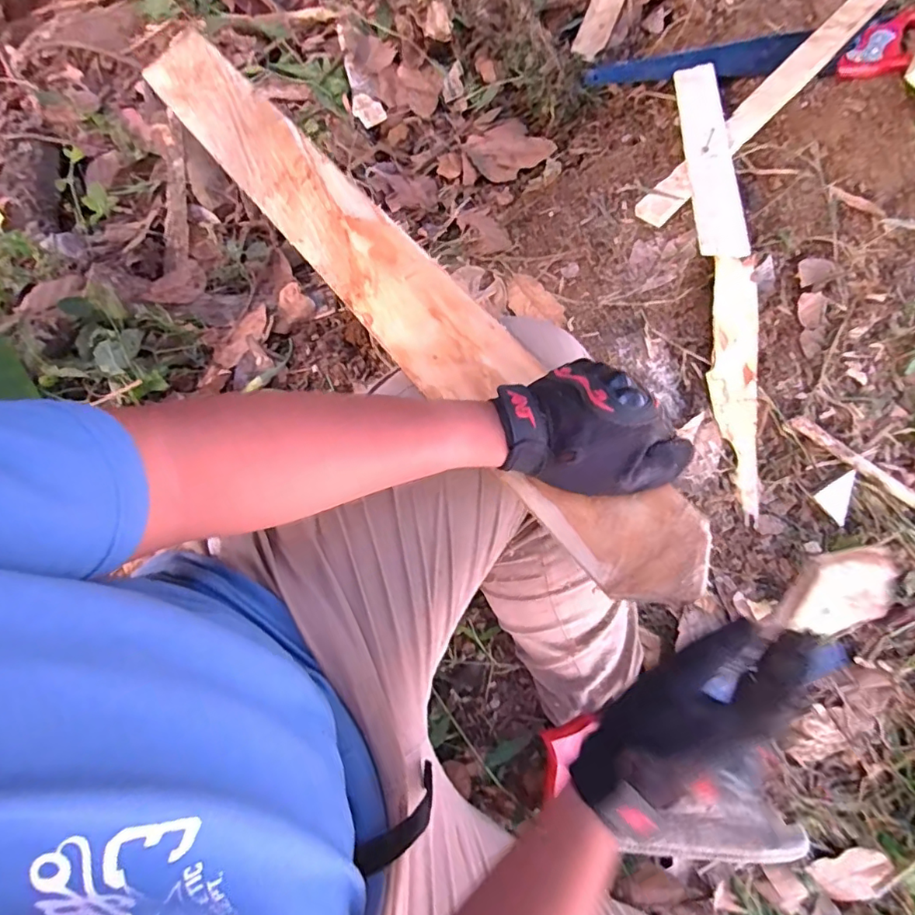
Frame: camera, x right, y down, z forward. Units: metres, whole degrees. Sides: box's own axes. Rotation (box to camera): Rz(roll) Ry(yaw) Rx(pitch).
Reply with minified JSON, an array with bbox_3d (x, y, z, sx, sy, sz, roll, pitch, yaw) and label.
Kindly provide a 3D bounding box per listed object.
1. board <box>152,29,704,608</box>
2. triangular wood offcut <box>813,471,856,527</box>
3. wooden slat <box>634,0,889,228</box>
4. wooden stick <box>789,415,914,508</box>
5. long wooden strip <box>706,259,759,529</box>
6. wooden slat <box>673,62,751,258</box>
[{"bbox_3d":[-0.104,-0.217,0.535,0.099,0.016,0.789,-37,66,-7],"label":"board"},{"bbox_3d":[0.475,0.049,0.690,0.041,0.004,0.067,11,99,1],"label":"triangular wood offcut"},{"bbox_3d":[0.421,-0.486,0.731,0.043,0.018,0.516,44,82,10],"label":"wooden slat"},{"bbox_3d":[0.528,0.016,0.693,0.246,0.017,0.025,31,79,-7],"label":"wooden stick"},{"bbox_3d":[0.344,-0.085,0.677,0.057,0.012,0.318,2,87,0],"label":"long wooden strip"},{"bbox_3d":[0.311,-0.384,0.681,0.050,0.017,0.335,-9,59,27],"label":"wooden slat"}]

